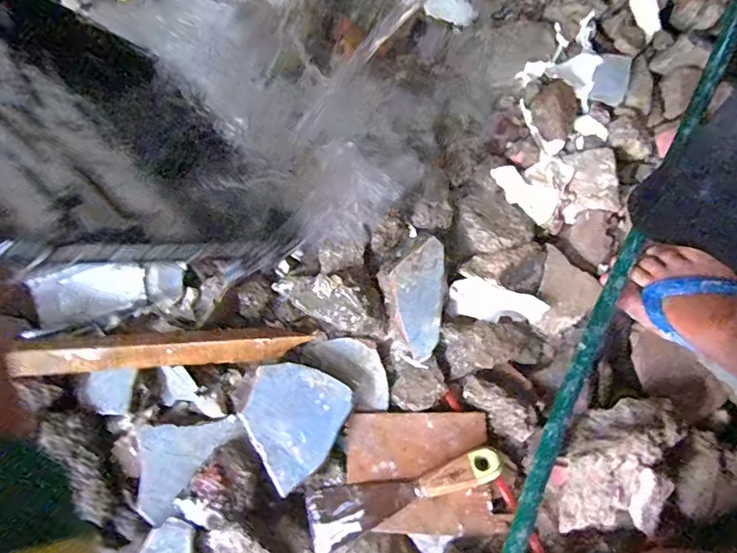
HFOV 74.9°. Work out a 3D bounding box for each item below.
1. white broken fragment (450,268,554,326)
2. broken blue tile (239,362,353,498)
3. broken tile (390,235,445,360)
[{"bbox_3d":[0.143,0.030,0.539,0.101,0.015,0.048,21,121,13],"label":"white broken fragment"},{"bbox_3d":[-0.082,0.151,0.502,0.101,0.007,0.116,26,73,4],"label":"broken blue tile"},{"bbox_3d":[0.054,0.024,0.526,0.055,0.013,0.126,2,91,1],"label":"broken tile"}]

